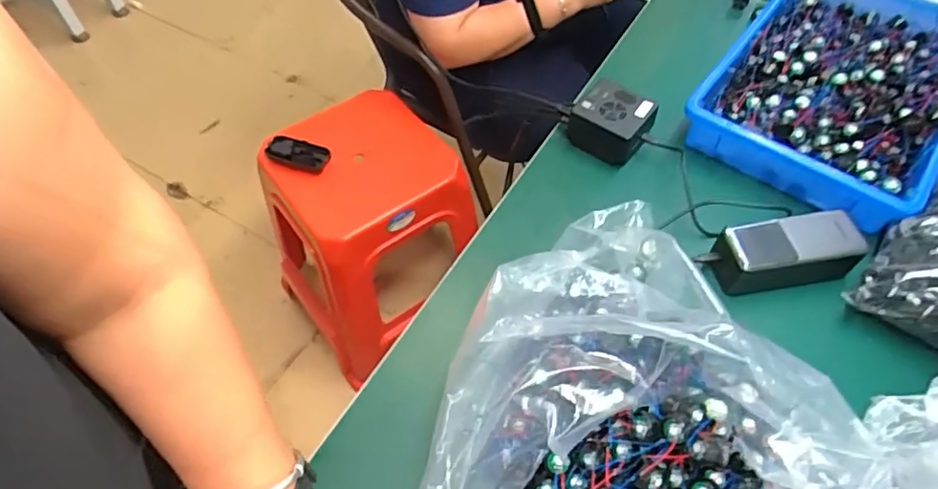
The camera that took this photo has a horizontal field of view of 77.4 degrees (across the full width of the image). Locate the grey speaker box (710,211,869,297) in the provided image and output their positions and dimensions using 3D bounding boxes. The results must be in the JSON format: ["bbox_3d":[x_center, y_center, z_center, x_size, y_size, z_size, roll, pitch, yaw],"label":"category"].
[{"bbox_3d":[0.303,0.007,0.561,0.141,0.044,0.060,-7,56,-3],"label":"grey speaker box"}]

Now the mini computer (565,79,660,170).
[{"bbox_3d":[0.161,-0.139,0.668,0.084,0.052,0.063,29,61,20],"label":"mini computer"}]

